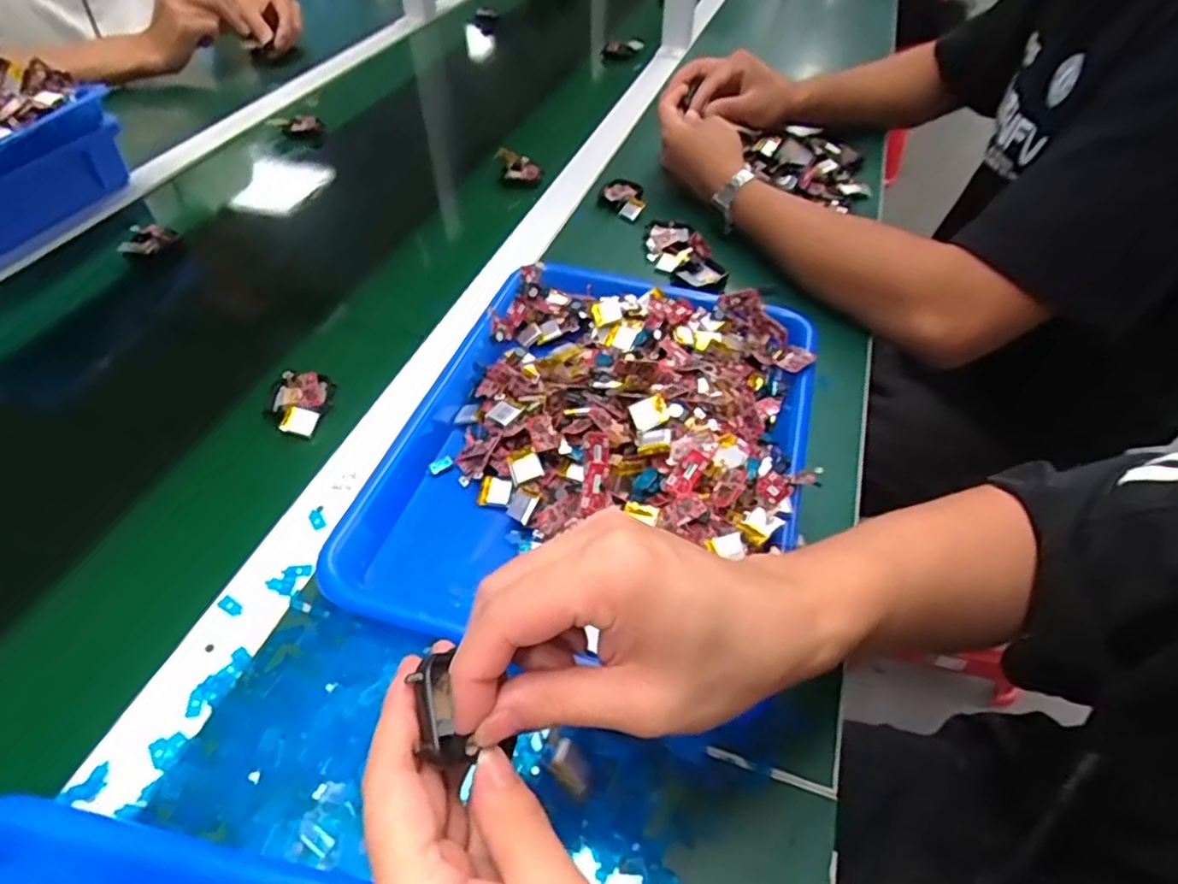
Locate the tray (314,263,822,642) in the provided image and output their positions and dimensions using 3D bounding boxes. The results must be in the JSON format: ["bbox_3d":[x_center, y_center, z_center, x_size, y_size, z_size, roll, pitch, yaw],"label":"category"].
[{"bbox_3d":[0.010,-0.014,0.433,0.260,0.055,0.322,12,48,9],"label":"tray"}]

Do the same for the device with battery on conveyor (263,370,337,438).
[{"bbox_3d":[-0.209,-0.029,0.474,0.042,0.015,0.052,6,48,4],"label":"device with battery on conveyor"}]

